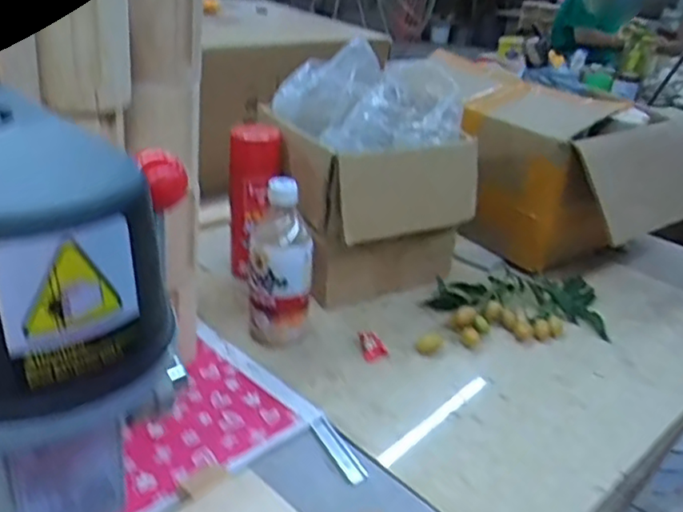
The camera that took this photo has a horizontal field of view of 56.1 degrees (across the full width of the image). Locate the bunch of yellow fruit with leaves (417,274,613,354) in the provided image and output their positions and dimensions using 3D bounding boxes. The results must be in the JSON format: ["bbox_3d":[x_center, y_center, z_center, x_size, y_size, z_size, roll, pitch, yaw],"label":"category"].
[{"bbox_3d":[0.211,0.063,0.808,0.275,0.038,0.123,-2,28,-16],"label":"bunch of yellow fruit with leaves"}]

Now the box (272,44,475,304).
[{"bbox_3d":[0.028,-0.107,0.852,0.225,0.267,0.245,-4,29,-21],"label":"box"}]

